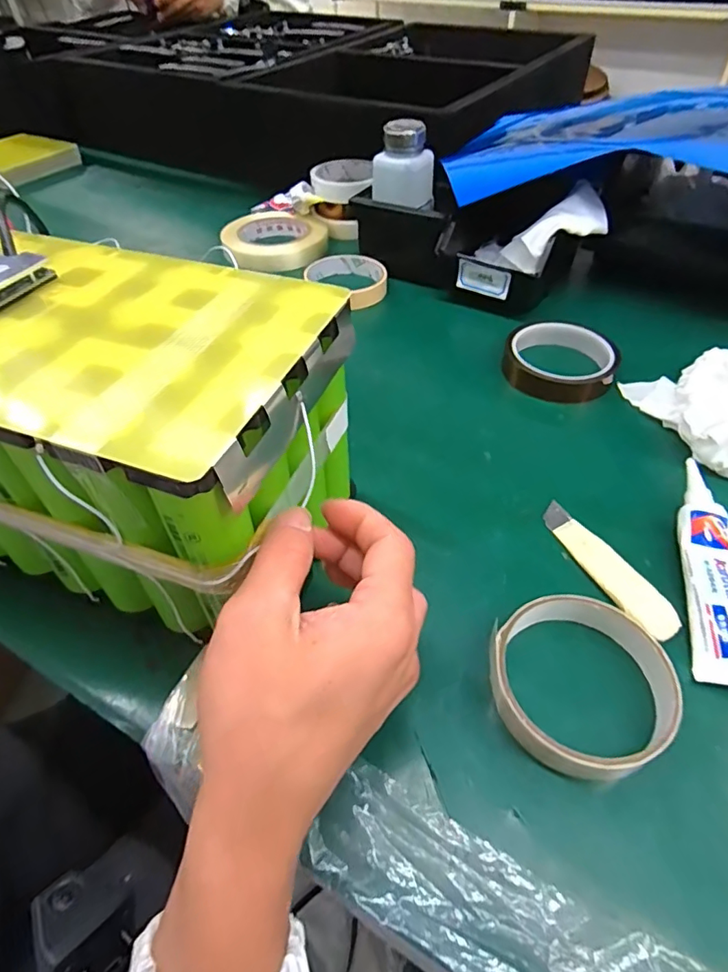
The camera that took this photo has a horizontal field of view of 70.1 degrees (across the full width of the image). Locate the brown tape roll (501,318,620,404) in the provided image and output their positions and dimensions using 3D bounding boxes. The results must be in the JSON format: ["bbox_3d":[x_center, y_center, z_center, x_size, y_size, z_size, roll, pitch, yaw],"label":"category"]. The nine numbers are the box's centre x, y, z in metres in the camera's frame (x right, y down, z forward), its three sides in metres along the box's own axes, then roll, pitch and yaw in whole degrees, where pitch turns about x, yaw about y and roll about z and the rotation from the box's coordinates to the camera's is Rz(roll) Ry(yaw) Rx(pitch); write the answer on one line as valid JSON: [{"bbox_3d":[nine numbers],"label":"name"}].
[{"bbox_3d":[0.164,-0.107,0.438,0.089,0.026,0.078,18,51,19],"label":"brown tape roll"}]

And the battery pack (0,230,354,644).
[{"bbox_3d":[-0.140,-0.040,0.273,0.245,0.129,0.131,14,50,16],"label":"battery pack"}]

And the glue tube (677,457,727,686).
[{"bbox_3d":[0.200,0.044,0.297,0.034,0.017,0.140,9,49,11],"label":"glue tube"}]

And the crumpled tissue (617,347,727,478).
[{"bbox_3d":[0.256,-0.058,0.377,0.080,0.045,0.123,-8,47,-3],"label":"crumpled tissue"}]

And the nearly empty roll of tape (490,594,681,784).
[{"bbox_3d":[0.104,0.095,0.253,0.086,0.021,0.082,-2,47,2],"label":"nearly empty roll of tape"}]

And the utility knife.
[{"bbox_3d":[0.143,0.046,0.308,0.023,0.004,0.100,-20,49,-14],"label":"utility knife"}]

